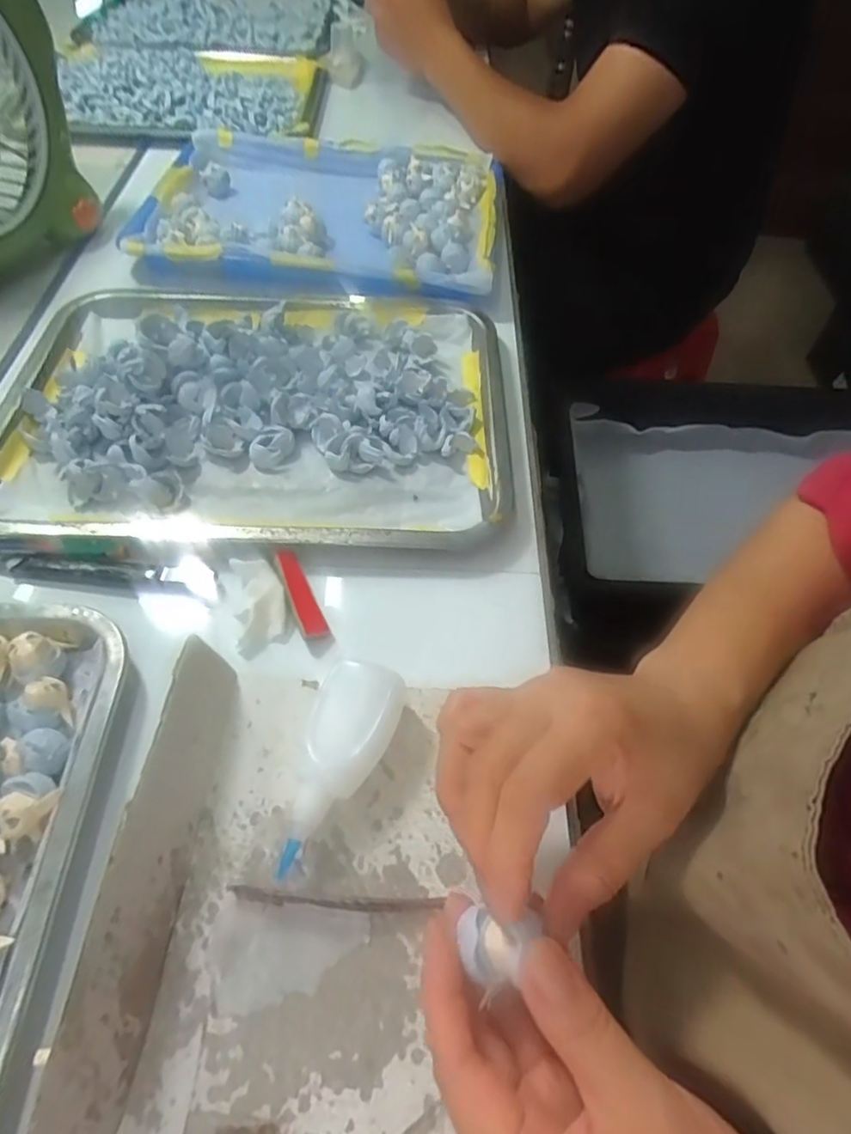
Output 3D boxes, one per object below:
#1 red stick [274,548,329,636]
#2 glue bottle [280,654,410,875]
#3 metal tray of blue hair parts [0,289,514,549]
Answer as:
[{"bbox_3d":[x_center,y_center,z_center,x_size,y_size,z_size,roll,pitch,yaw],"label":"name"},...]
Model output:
[{"bbox_3d":[-0.074,0.015,0.380,0.016,0.004,0.061,-11,60,-38],"label":"red stick"},{"bbox_3d":[-0.044,0.093,0.313,0.046,0.026,0.098,16,54,7],"label":"glue bottle"},{"bbox_3d":[-0.116,-0.127,0.457,0.344,0.034,0.256,4,54,-1],"label":"metal tray of blue hair parts"}]

